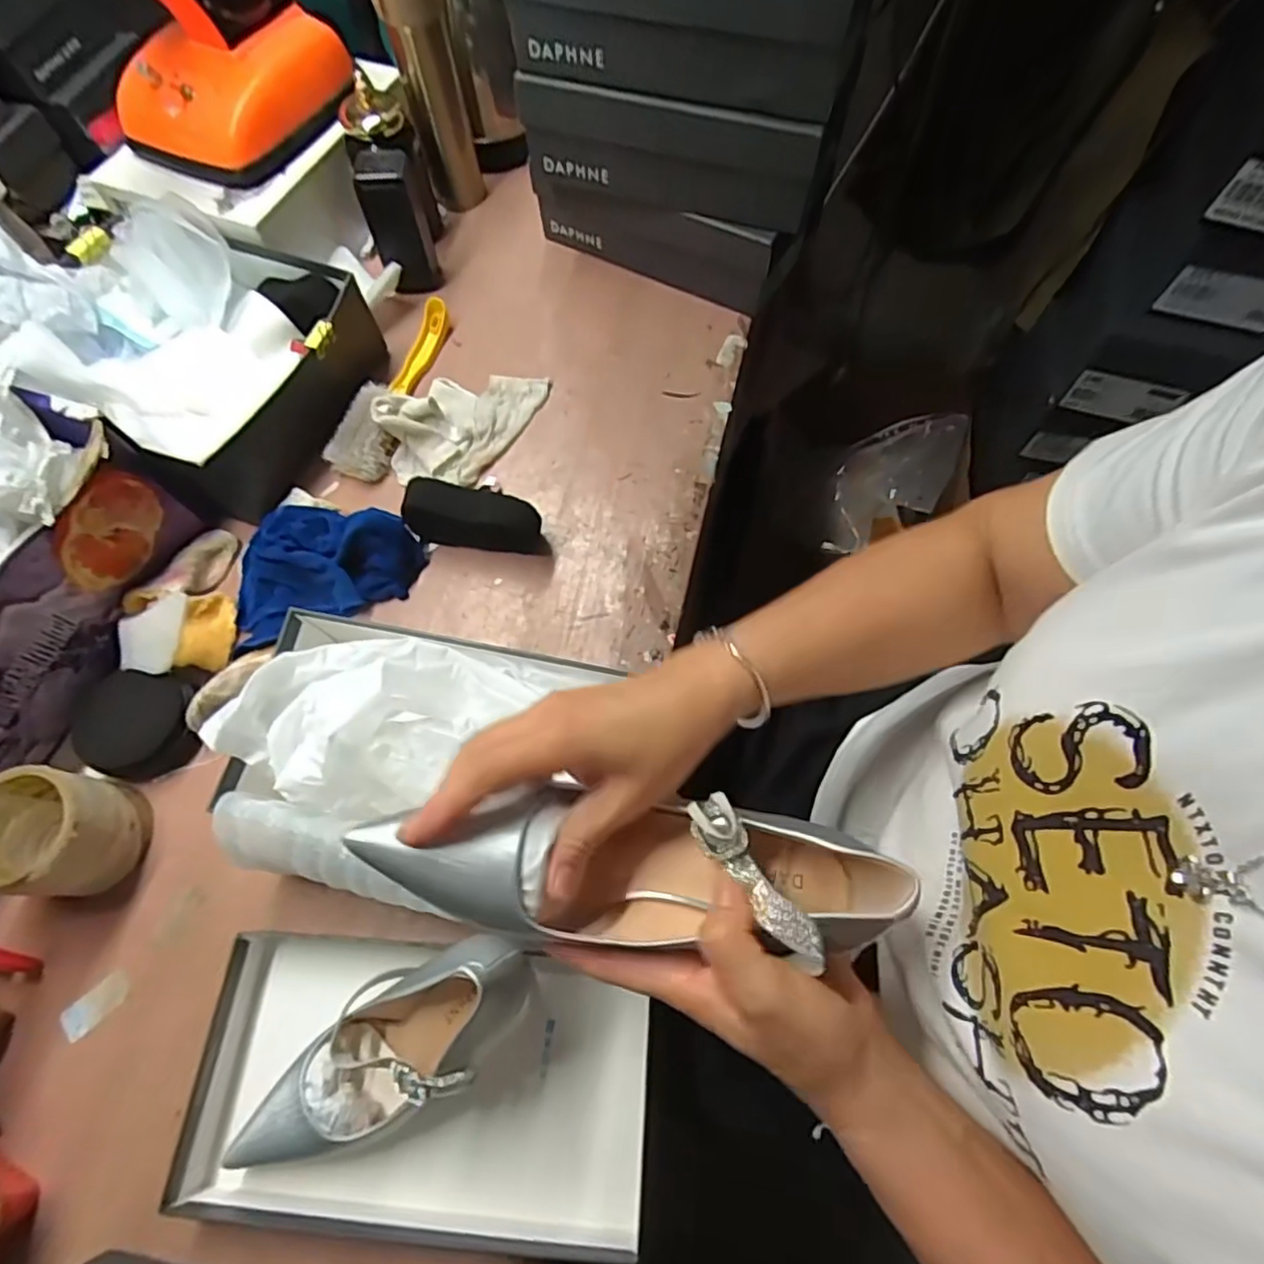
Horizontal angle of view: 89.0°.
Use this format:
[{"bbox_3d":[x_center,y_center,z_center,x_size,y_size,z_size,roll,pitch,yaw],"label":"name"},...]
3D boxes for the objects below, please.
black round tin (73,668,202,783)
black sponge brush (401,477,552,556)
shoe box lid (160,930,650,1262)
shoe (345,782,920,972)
[{"bbox_3d":[-0.422,0.077,0.550,0.095,0.037,0.096,-2,67,0],"label":"black round tin"},{"bbox_3d":[-0.147,-0.104,0.601,0.123,0.066,0.035,8,67,5],"label":"black sponge brush"},{"bbox_3d":[-0.145,0.309,0.445,0.305,0.033,0.163,3,67,3],"label":"shoe box lid"},{"bbox_3d":[0.005,0.111,0.299,0.248,0.066,0.066,4,67,-3],"label":"shoe"}]

